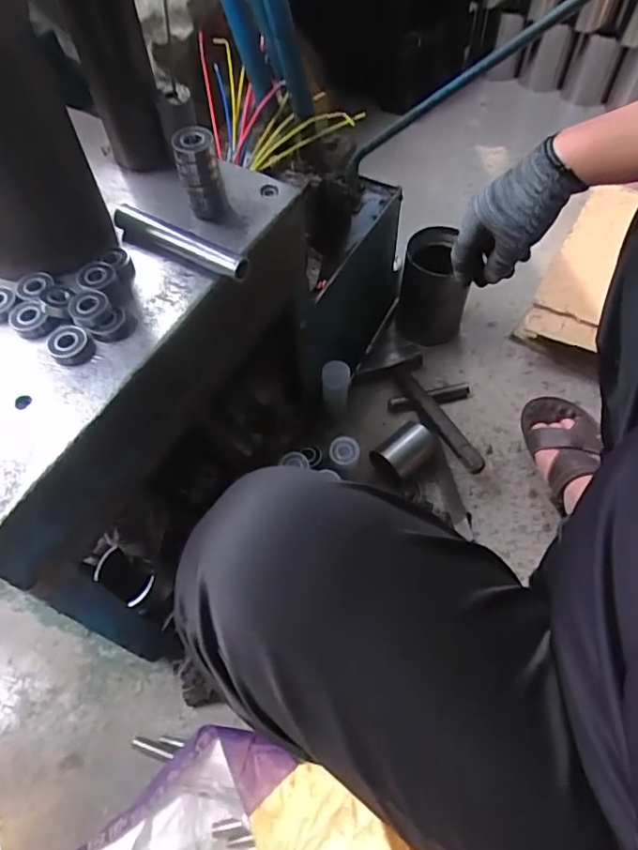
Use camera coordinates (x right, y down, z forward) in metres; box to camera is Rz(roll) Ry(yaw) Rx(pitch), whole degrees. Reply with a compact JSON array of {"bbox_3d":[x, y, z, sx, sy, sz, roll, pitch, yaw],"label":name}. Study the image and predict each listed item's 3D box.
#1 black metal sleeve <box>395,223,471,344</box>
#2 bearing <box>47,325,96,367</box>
[{"bbox_3d":[0.204,-0.235,0.993,0.109,0.187,0.130,16,60,11],"label":"black metal sleeve"},{"bbox_3d":[-0.213,-0.068,0.482,0.034,0.012,0.037,-1,58,1],"label":"bearing"}]

